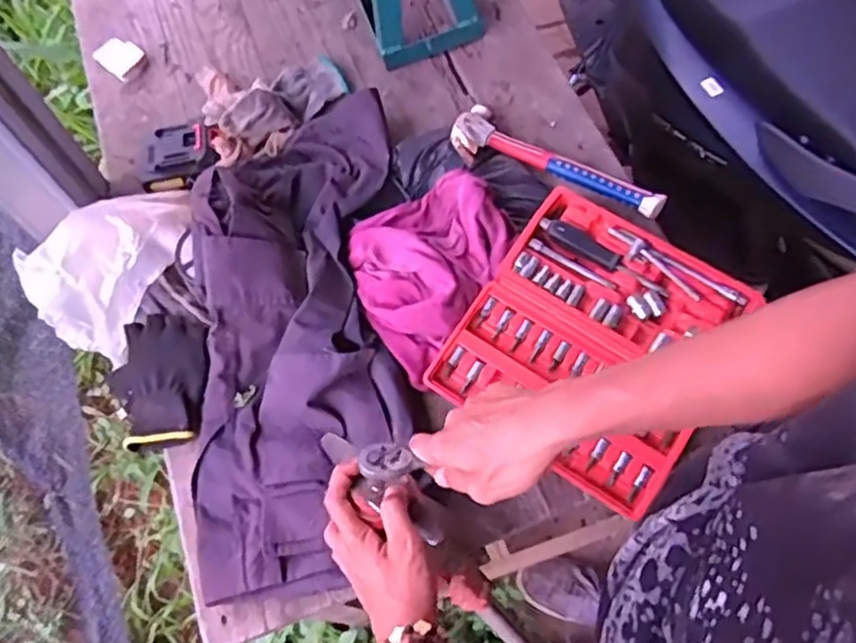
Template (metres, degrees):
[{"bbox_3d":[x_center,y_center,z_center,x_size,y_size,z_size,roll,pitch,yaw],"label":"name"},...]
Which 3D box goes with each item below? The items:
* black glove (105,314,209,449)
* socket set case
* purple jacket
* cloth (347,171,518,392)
[{"bbox_3d":[-0.290,0.064,0.751,0.113,0.039,0.144,6,69,5],"label":"black glove"},{"bbox_3d":[0.164,0.017,0.691,0.234,0.030,0.253,33,73,14],"label":"socket set case"},{"bbox_3d":[-0.128,-0.011,0.719,0.227,0.089,0.543,-4,68,1],"label":"purple jacket"},{"bbox_3d":[-0.007,-0.068,0.730,0.148,0.053,0.212,32,73,14],"label":"cloth"}]

